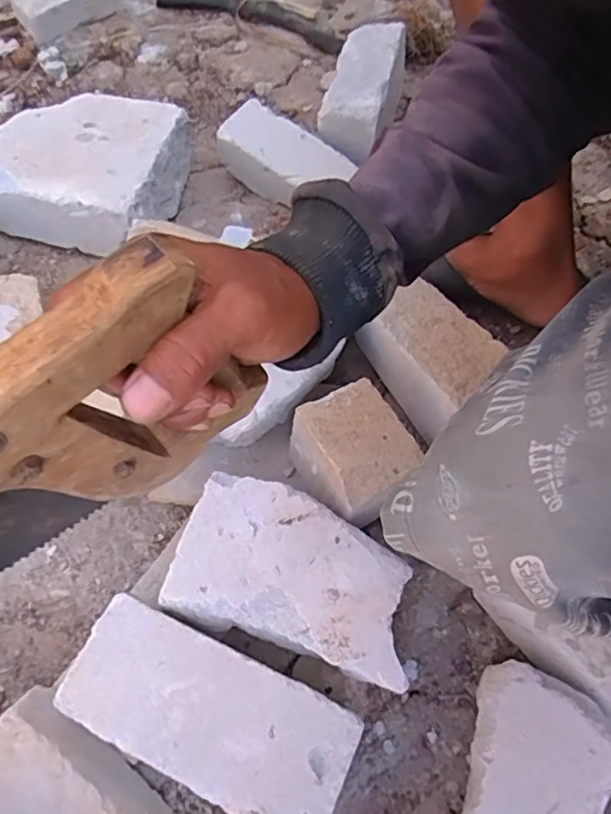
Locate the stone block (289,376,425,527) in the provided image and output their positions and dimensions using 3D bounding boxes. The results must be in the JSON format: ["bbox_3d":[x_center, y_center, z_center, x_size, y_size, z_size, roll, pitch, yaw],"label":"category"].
[{"bbox_3d":[0.043,0.042,0.498,0.077,0.074,0.097,-31,73,-15],"label":"stone block"}]

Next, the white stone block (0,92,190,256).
[{"bbox_3d":[-0.266,-0.291,0.689,0.240,0.102,0.198,19,68,4],"label":"white stone block"}]

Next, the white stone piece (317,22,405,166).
[{"bbox_3d":[0.075,-0.412,0.741,0.092,0.052,0.221,16,68,3],"label":"white stone piece"}]

